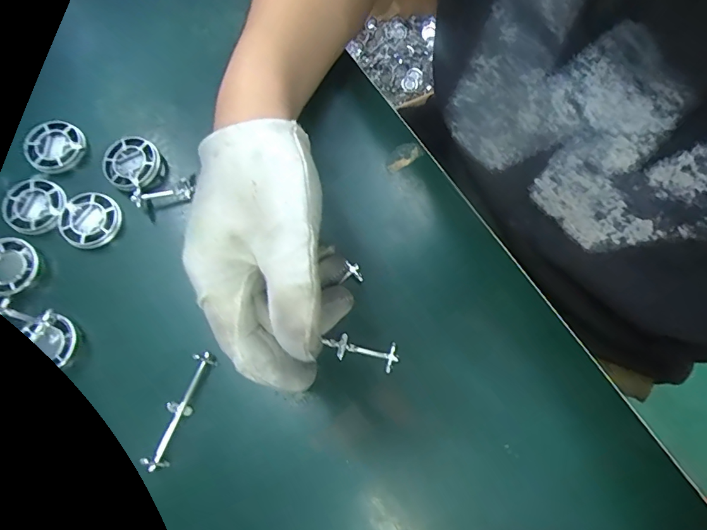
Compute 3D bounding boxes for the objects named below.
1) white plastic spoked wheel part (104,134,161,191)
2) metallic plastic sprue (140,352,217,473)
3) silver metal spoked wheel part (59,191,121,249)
[{"bbox_3d":[-0.158,-0.073,0.317,0.037,0.013,0.037,0,75,1],"label":"white plastic spoked wheel part"},{"bbox_3d":[-0.105,0.087,0.268,0.015,0.013,0.071,24,76,7],"label":"metallic plastic sprue"},{"bbox_3d":[-0.184,-0.030,0.309,0.039,0.009,0.040,-13,75,-3],"label":"silver metal spoked wheel part"}]

